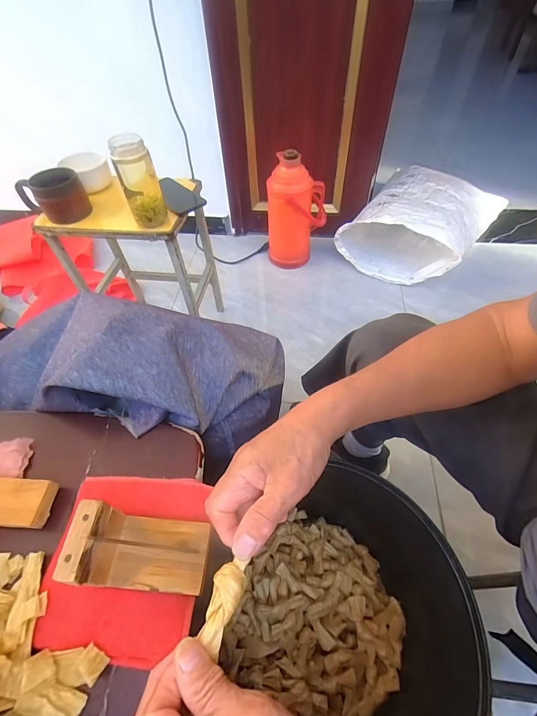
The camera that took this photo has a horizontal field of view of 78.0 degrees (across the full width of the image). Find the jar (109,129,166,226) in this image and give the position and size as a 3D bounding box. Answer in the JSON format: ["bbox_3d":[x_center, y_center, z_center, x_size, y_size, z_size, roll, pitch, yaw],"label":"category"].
[{"bbox_3d":[-0.238,-0.319,0.621,0.067,0.162,0.054,-20,54,-13],"label":"jar"}]

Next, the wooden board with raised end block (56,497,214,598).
[{"bbox_3d":[-0.112,0.172,0.299,0.103,0.081,0.059,3,53,5],"label":"wooden board with raised end block"}]

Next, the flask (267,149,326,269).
[{"bbox_3d":[0.099,-0.505,1.164,0.192,0.370,0.140,4,53,5],"label":"flask"}]

